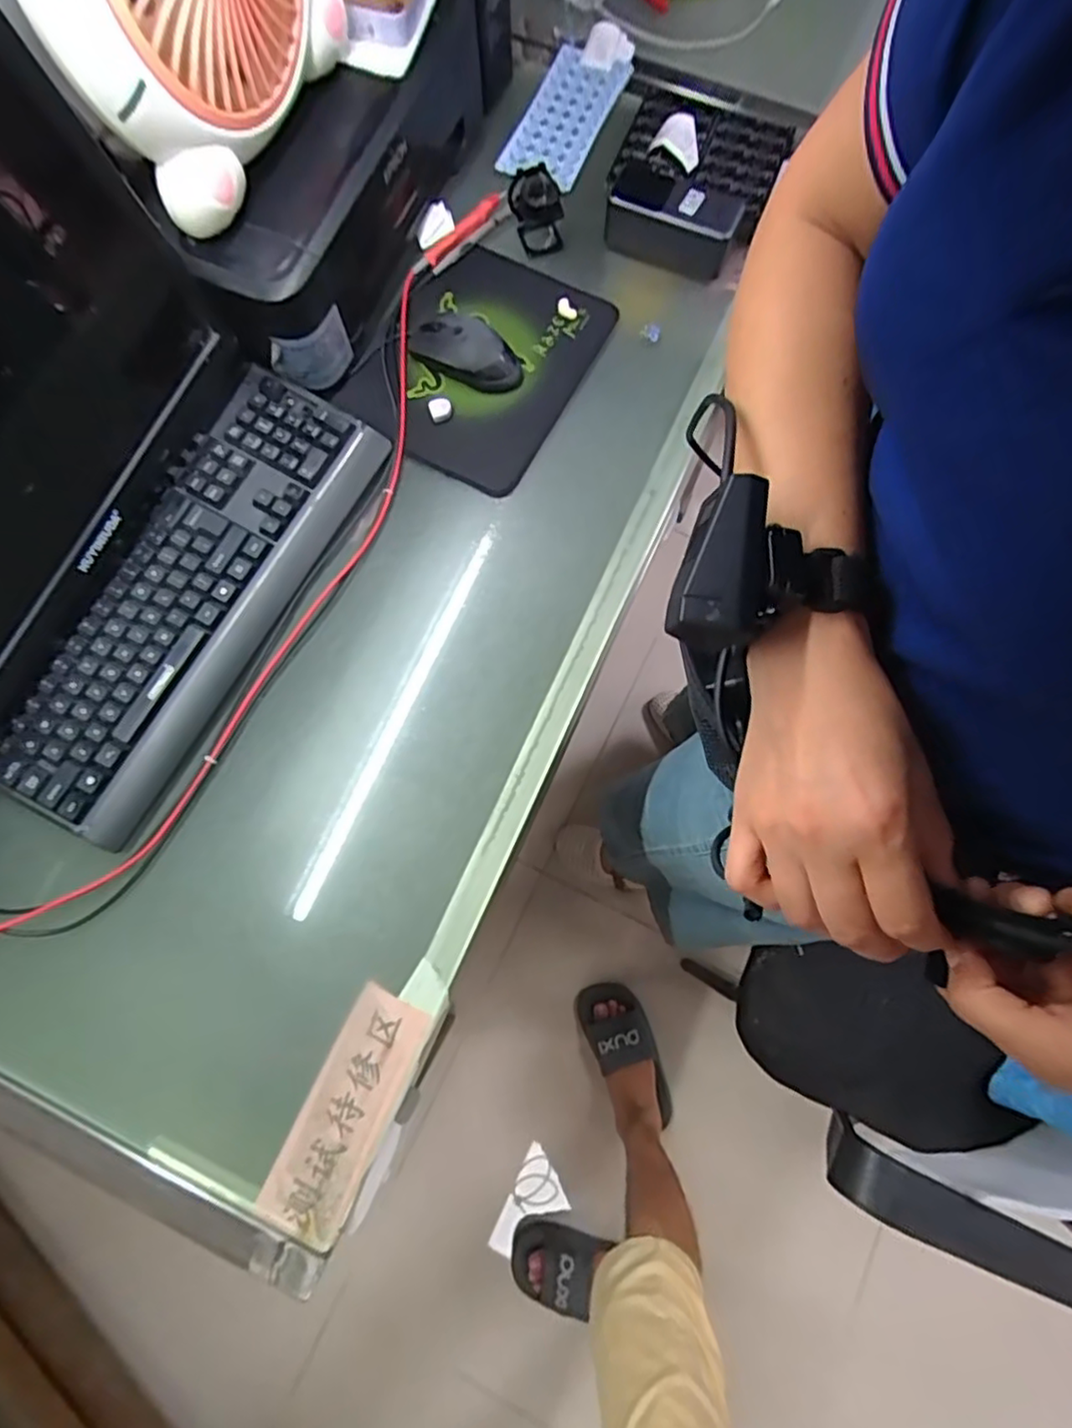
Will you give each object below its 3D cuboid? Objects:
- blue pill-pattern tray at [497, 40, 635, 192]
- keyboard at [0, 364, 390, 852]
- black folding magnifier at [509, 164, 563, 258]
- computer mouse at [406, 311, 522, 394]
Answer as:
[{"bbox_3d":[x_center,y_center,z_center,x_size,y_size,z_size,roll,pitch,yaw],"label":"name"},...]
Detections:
[{"bbox_3d":[0.040,-0.681,0.715,0.090,0.021,0.203,22,78,5],"label":"blue pill-pattern tray"},{"bbox_3d":[-0.301,-0.106,0.565,0.144,0.044,0.434,28,78,7],"label":"keyboard"},{"bbox_3d":[0.001,-0.518,0.648,0.043,0.053,0.056,-22,78,-5],"label":"black folding magnifier"},{"bbox_3d":[-0.072,-0.361,0.619,0.120,0.033,0.059,23,78,6],"label":"computer mouse"}]

